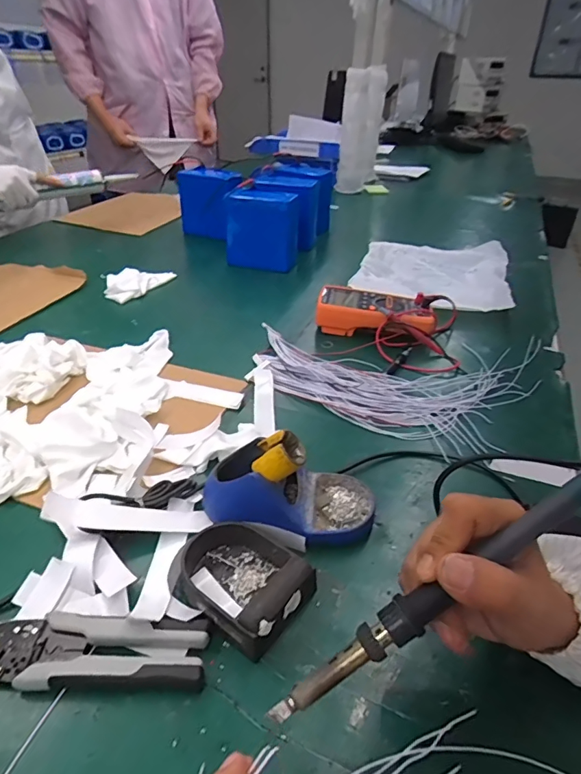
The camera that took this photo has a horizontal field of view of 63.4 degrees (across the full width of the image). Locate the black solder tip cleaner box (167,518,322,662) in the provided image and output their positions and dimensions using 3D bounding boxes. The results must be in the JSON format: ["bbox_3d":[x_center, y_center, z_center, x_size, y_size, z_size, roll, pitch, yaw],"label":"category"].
[{"bbox_3d":[-0.042,0.150,0.385,0.115,0.032,0.084,23,41,28],"label":"black solder tip cleaner box"}]

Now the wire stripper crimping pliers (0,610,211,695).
[{"bbox_3d":[-0.162,0.191,0.344,0.198,0.015,0.051,1,36,1],"label":"wire stripper crimping pliers"}]

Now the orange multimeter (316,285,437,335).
[{"bbox_3d":[0.138,-0.120,0.770,0.189,0.053,0.101,13,37,16],"label":"orange multimeter"}]

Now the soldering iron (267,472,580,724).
[{"bbox_3d":[0.092,0.102,0.253,0.237,0.021,0.017,-33,43,-8],"label":"soldering iron"}]

